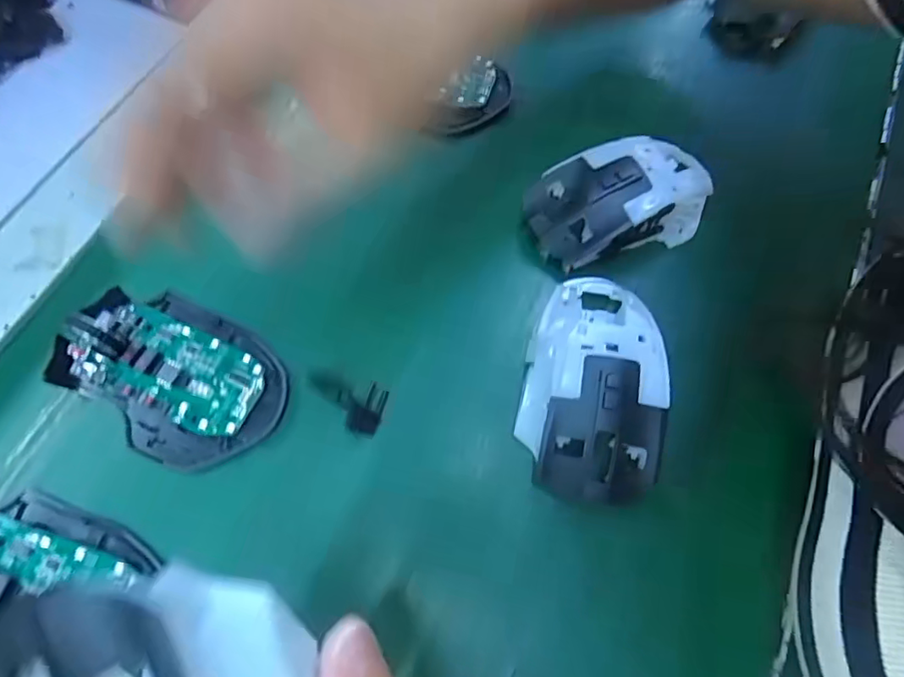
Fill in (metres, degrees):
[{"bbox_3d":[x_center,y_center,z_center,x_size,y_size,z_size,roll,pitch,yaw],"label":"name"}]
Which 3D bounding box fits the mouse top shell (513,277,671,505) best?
[{"bbox_3d":[0.069,0.016,0.264,0.064,0.025,0.113,9,66,5],"label":"mouse top shell"}]

